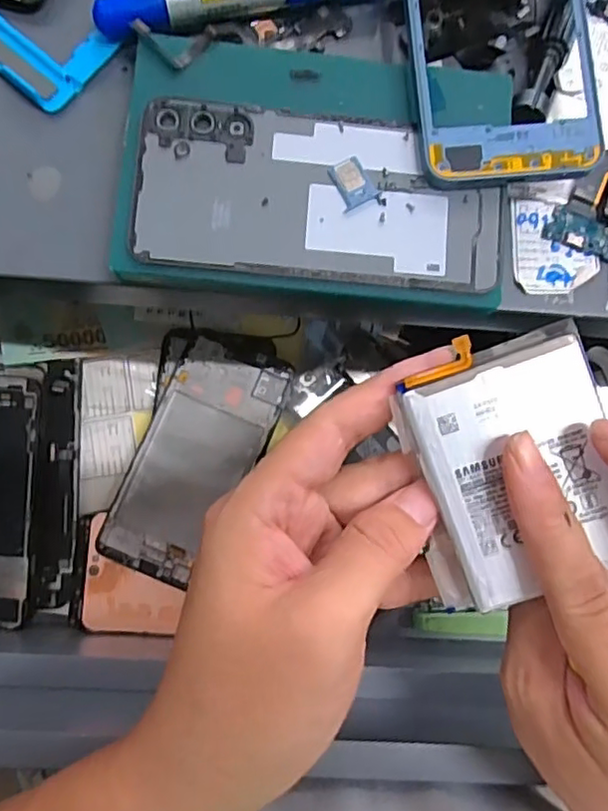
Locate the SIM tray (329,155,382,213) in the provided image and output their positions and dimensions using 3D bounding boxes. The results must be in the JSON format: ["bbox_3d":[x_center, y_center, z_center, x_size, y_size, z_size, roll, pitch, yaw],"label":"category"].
[{"bbox_3d":[0.021,-0.095,0.260,0.016,0.004,0.021,-27,86,-6],"label":"SIM tray"}]

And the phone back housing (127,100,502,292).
[{"bbox_3d":[0.007,-0.089,0.260,0.153,0.004,0.069,5,84,-3],"label":"phone back housing"}]

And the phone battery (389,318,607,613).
[{"bbox_3d":[0.071,0.022,0.213,0.069,0.010,0.084,-19,90,7],"label":"phone battery"}]

